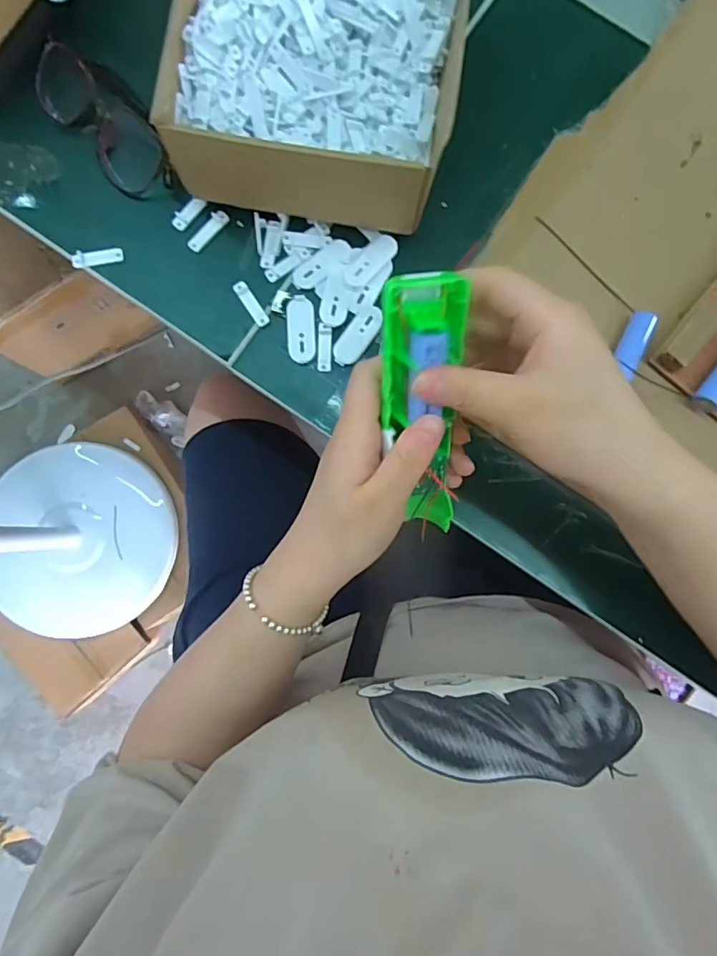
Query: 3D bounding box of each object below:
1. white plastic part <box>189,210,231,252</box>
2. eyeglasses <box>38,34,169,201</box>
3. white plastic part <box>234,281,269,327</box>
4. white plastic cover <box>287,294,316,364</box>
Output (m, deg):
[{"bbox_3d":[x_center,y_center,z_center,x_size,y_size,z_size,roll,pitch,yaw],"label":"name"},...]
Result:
[{"bbox_3d":[-0.114,-0.187,0.393,0.013,0.004,0.038,42,86,5],"label":"white plastic part"},{"bbox_3d":[-0.184,-0.267,0.387,0.057,0.033,0.129,-43,85,-4],"label":"eyeglasses"},{"bbox_3d":[-0.080,-0.131,0.388,0.010,0.004,0.039,-33,85,-3],"label":"white plastic part"},{"bbox_3d":[-0.042,-0.111,0.389,0.021,0.004,0.050,-2,84,0],"label":"white plastic cover"}]

